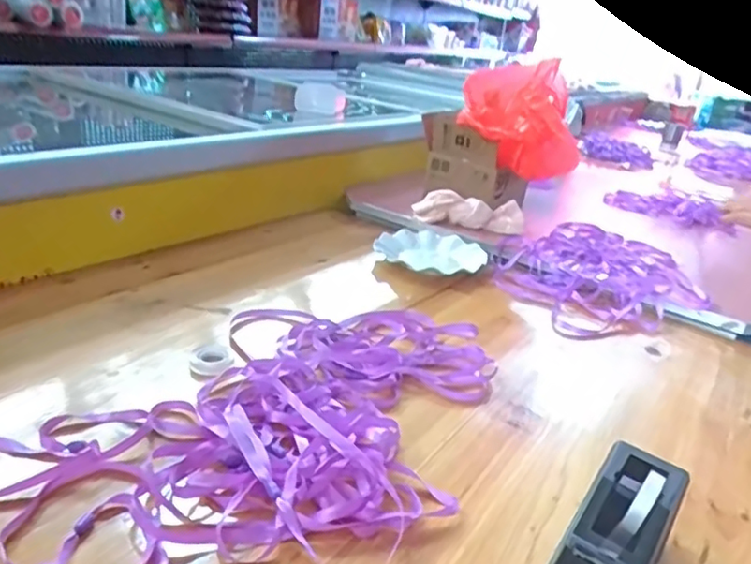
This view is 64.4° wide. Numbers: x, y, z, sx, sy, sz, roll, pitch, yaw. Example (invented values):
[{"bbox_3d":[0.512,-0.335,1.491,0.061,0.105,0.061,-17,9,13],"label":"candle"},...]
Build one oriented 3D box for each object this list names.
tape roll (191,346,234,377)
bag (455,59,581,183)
[{"bbox_3d":[-0.177,0.086,0.649,0.044,0.019,0.044,2,24,-13],"label":"tape roll"},{"bbox_3d":[0.278,-0.316,1.158,0.225,0.179,0.210,12,24,10],"label":"bag"}]

